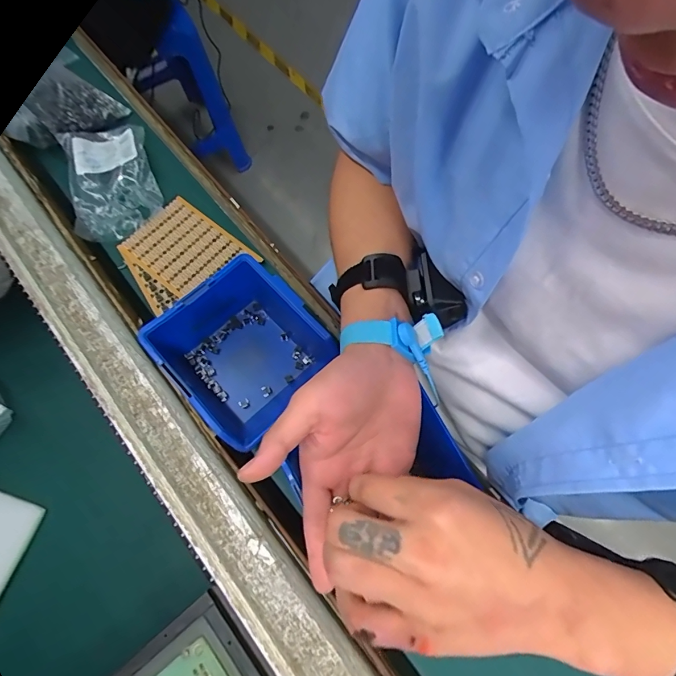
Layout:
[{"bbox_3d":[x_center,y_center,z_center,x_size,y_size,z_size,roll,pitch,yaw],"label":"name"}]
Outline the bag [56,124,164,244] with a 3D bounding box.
[{"bbox_3d":[-0.256,-0.178,0.473,0.091,0.019,0.156,-18,72,-8],"label":"bag"}]

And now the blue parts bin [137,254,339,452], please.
[{"bbox_3d":[-0.079,0.012,0.380,0.127,0.065,0.130,-41,76,-14],"label":"blue parts bin"}]

